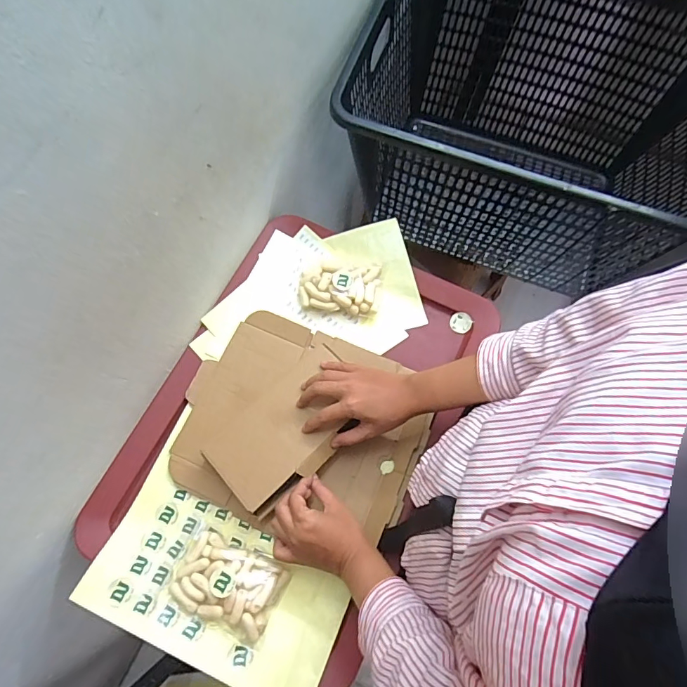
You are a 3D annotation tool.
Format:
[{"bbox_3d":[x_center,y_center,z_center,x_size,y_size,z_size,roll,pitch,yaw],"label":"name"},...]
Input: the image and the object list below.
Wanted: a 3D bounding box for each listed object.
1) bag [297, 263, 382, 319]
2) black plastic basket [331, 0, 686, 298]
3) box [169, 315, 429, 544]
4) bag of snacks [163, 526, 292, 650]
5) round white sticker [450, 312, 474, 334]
[{"bbox_3d":[-0.005,-0.078,0.599,0.113,0.025,0.068,7,71,2],"label":"bag"},{"bbox_3d":[0.310,-0.338,0.726,0.556,0.320,0.447,20,72,6],"label":"black plastic basket"},{"bbox_3d":[-0.055,0.099,0.544,0.299,0.050,0.249,21,72,6],"label":"box"},{"bbox_3d":[-0.131,0.272,0.488,0.119,0.032,0.082,23,73,7],"label":"bag of snacks"},{"bbox_3d":[0.165,-0.029,0.605,0.029,0.004,0.030,-42,83,13],"label":"round white sticker"}]

